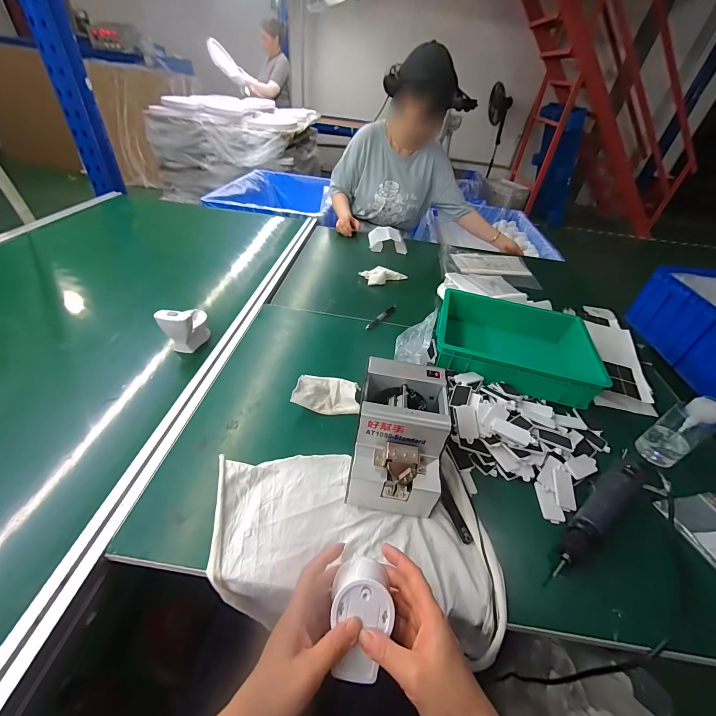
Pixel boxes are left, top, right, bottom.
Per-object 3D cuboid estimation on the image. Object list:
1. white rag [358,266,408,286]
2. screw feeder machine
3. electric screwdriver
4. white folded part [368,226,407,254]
[{"bbox_3d":[0.082,-0.251,1.002,0.149,0.035,0.059,-3,42,-12],"label":"white rag"},{"bbox_3d":[0.062,0.119,0.505,0.124,0.145,0.174,11,41,4],"label":"screw feeder machine"},{"bbox_3d":[0.367,0.230,0.499,0.258,0.035,0.040,-22,49,-30],"label":"electric screwdriver"},{"bbox_3d":[0.106,-0.434,1.205,0.144,0.051,0.128,7,41,-1],"label":"white folded part"}]

